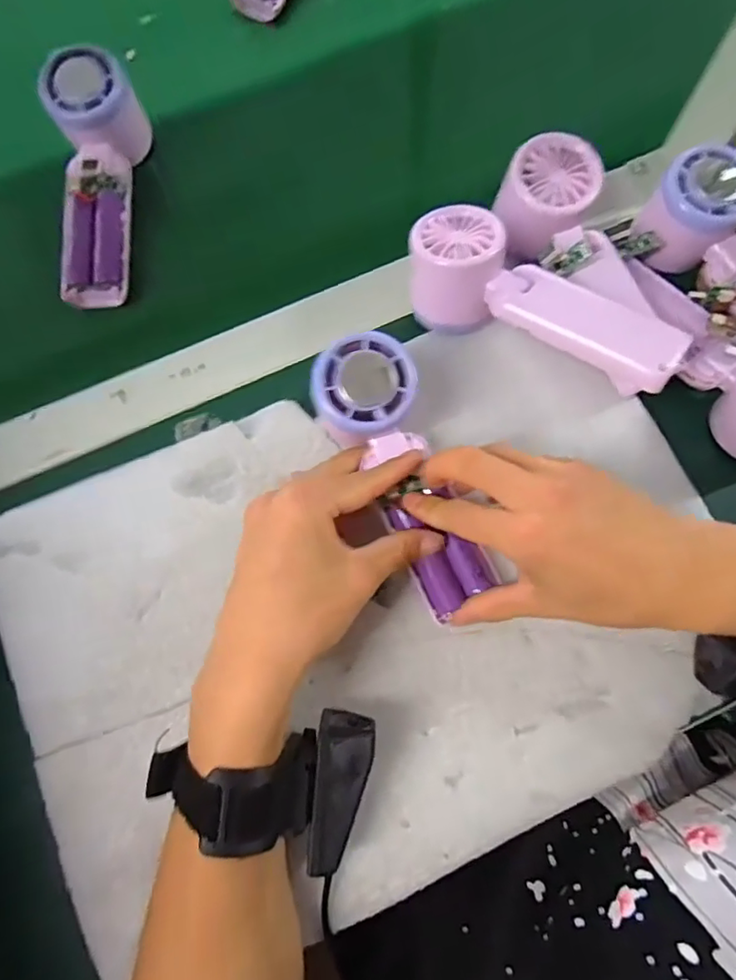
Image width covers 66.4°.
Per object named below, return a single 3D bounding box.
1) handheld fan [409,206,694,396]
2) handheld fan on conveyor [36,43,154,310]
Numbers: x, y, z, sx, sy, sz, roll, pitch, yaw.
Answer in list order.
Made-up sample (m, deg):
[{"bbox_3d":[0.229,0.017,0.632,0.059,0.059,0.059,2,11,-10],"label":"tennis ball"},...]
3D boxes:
[{"bbox_3d":[0.092,-0.100,0.335,0.162,0.064,0.058,42,80,11],"label":"handheld fan"},{"bbox_3d":[-0.188,-0.209,0.393,0.052,0.044,0.164,0,91,2],"label":"handheld fan on conveyor"}]

